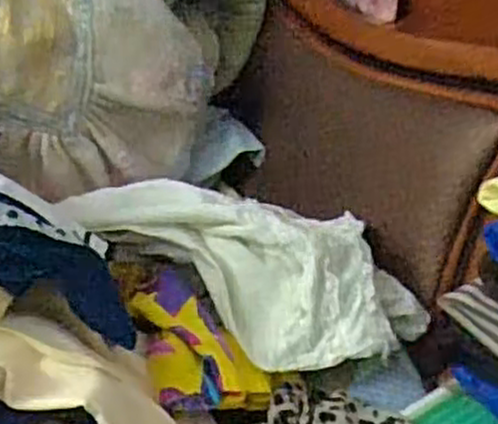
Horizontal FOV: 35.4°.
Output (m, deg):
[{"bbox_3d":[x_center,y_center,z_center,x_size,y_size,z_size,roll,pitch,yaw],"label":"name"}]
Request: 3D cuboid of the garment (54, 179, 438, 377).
[{"bbox_3d":[0.000,0.028,0.761,0.366,0.103,0.173,25,40,11],"label":"garment"}]

